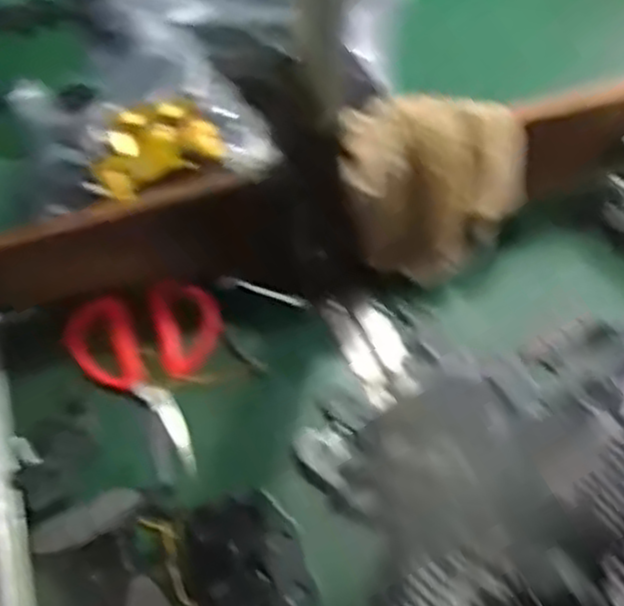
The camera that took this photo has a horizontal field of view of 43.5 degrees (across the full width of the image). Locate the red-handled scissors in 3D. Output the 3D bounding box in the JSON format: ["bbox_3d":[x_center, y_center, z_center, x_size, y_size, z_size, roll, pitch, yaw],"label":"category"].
[{"bbox_3d":[-0.106,0.043,0.590,0.112,0.017,0.166,-32,58,-24],"label":"red-handled scissors"}]

